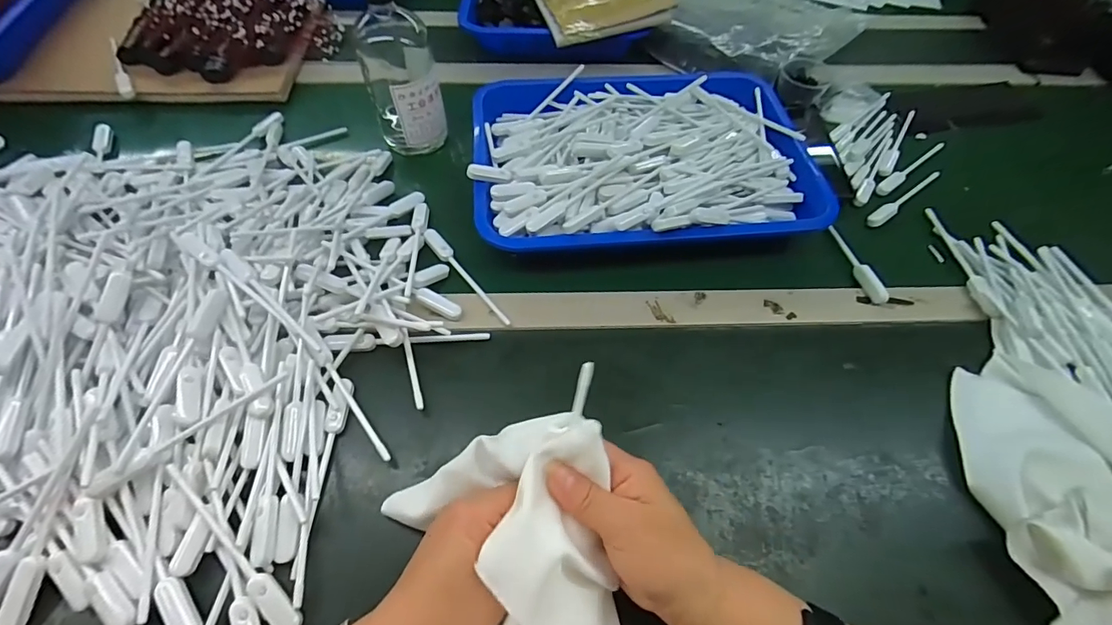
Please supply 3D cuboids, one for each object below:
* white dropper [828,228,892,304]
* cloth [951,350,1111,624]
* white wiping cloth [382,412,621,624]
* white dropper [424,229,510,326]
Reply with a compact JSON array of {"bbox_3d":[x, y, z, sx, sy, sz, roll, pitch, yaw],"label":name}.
[{"bbox_3d":[0.301,-0.047,0.470,0.013,0.019,0.088,-13,60,-10],"label":"white dropper"},{"bbox_3d":[0.417,0.142,0.341,0.206,0.047,0.241,3,58,0],"label":"cloth"},{"bbox_3d":[-0.028,0.160,0.271,0.131,0.094,0.171,-7,59,-8],"label":"white wiping cloth"},{"bbox_3d":[-0.088,-0.034,0.456,0.015,0.008,0.137,-33,65,-20],"label":"white dropper"}]

